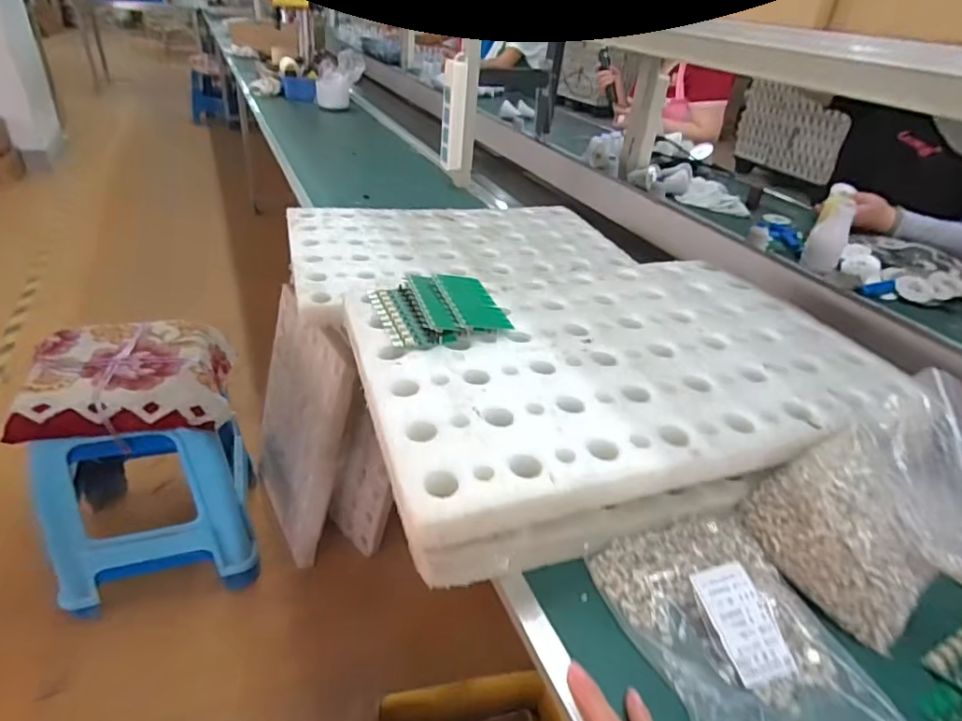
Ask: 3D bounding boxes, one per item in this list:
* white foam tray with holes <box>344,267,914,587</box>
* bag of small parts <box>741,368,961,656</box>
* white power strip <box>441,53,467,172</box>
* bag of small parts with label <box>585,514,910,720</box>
[{"bbox_3d":[0.140,0.008,0.615,0.536,0.060,0.360,-9,35,-22],"label":"white foam tray with holes"},{"bbox_3d":[0.310,0.115,0.441,0.127,0.153,0.137,4,33,-3],"label":"bag of small parts"},{"bbox_3d":[-0.061,-0.562,1.281,0.053,0.225,0.035,2,33,-7],"label":"white power strip"},{"bbox_3d":[0.199,0.213,0.408,0.164,0.029,0.226,-5,34,-16],"label":"bag of small parts with label"}]

